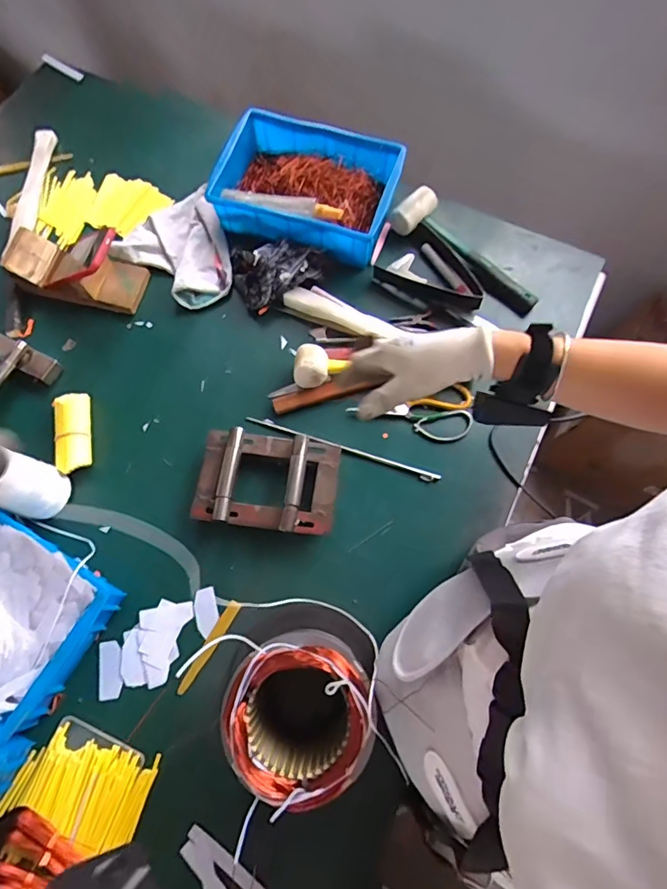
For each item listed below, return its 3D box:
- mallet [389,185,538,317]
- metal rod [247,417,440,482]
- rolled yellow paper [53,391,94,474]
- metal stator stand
[{"bbox_3d":[0.227,-0.329,0.819,0.068,0.043,0.284,-43,77,-12],"label":"mallet"},{"bbox_3d":[0.012,0.005,0.730,0.303,0.012,0.011,18,73,6],"label":"metal rod"},{"bbox_3d":[-0.387,-0.020,0.720,0.048,0.019,0.119,-15,73,-5],"label":"rolled yellow paper"},{"bbox_3d":[-0.094,0.054,0.693,0.197,0.049,0.138,7,72,2],"label":"metal stator stand"}]

